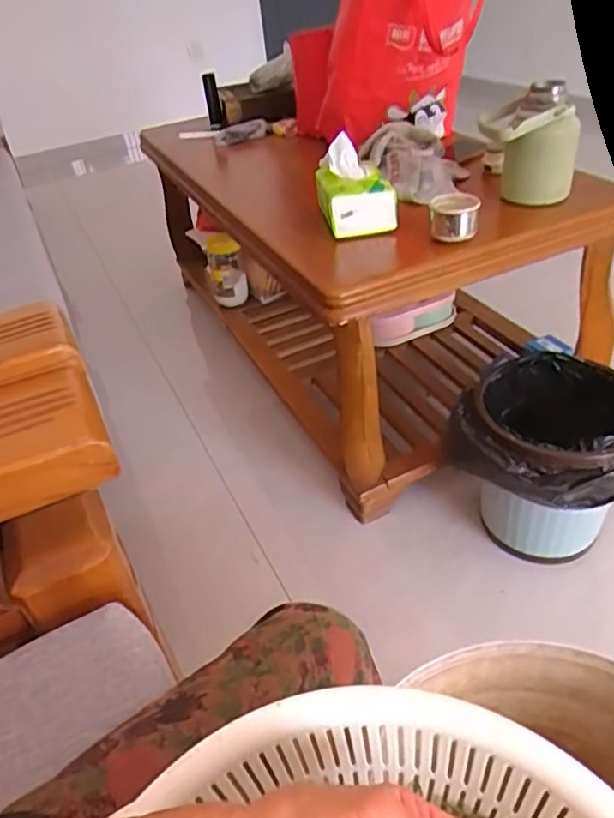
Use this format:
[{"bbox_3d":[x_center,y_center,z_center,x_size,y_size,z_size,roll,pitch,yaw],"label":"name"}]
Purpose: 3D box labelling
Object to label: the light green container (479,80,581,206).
[{"bbox_3d":[0.329,-0.388,0.889,0.112,0.157,0.091,-9,38,-1],"label":"light green container"}]

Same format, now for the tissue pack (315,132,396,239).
[{"bbox_3d":[0.071,-0.332,0.890,0.105,0.115,0.112,-8,38,0],"label":"tissue pack"}]

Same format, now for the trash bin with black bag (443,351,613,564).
[{"bbox_3d":[0.366,0.084,0.896,0.250,0.245,0.237,-5,38,4],"label":"trash bin with black bag"}]

